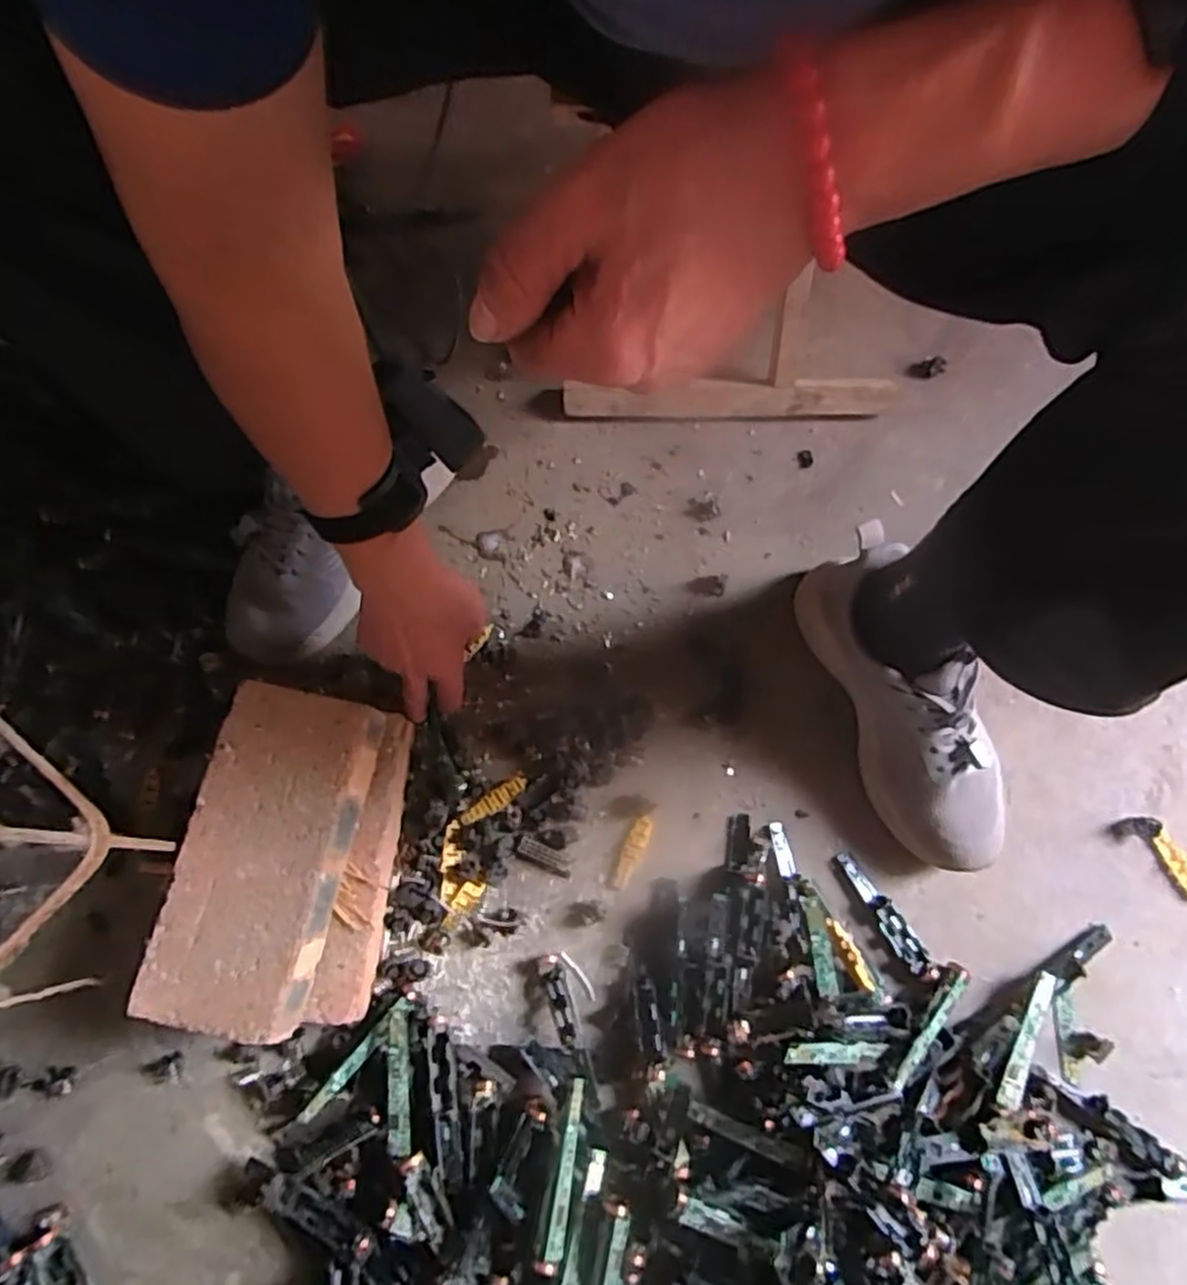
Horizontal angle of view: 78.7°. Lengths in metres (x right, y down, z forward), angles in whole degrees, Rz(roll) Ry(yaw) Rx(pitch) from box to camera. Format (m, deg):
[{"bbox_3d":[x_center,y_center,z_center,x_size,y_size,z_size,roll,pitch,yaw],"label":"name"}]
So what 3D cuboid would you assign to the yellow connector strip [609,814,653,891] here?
[{"bbox_3d":[0.032,0.175,0.603,0.015,0.006,0.064,26,70,10],"label":"yellow connector strip"}]

